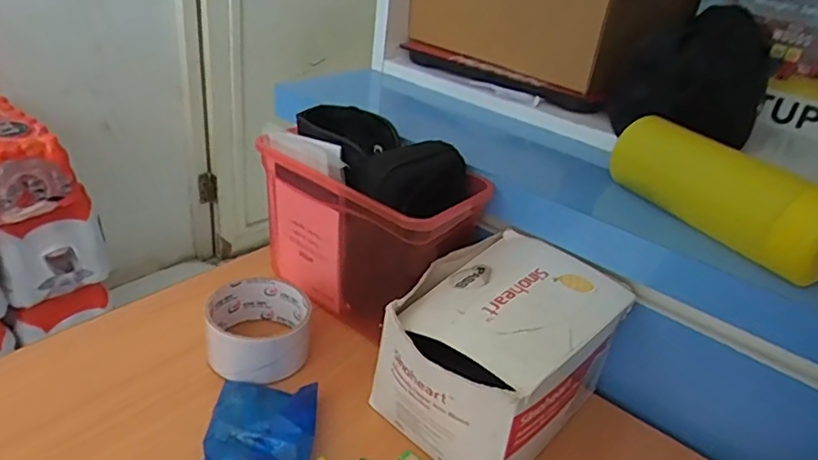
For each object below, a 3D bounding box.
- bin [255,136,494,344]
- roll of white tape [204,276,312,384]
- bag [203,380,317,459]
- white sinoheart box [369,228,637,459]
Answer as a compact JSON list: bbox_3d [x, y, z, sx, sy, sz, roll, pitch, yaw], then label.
[{"bbox_3d":[-0.037,0.002,0.520,0.183,0.132,0.105,26,34,29],"label":"bin"},{"bbox_3d":[-0.120,0.078,0.465,0.079,0.038,0.085,6,30,-3],"label":"roll of white tape"},{"bbox_3d":[-0.099,0.140,0.387,0.078,0.030,0.111,8,30,0],"label":"bag"},{"bbox_3d":[0.062,0.089,0.433,0.132,0.103,0.172,27,35,30],"label":"white sinoheart box"}]

